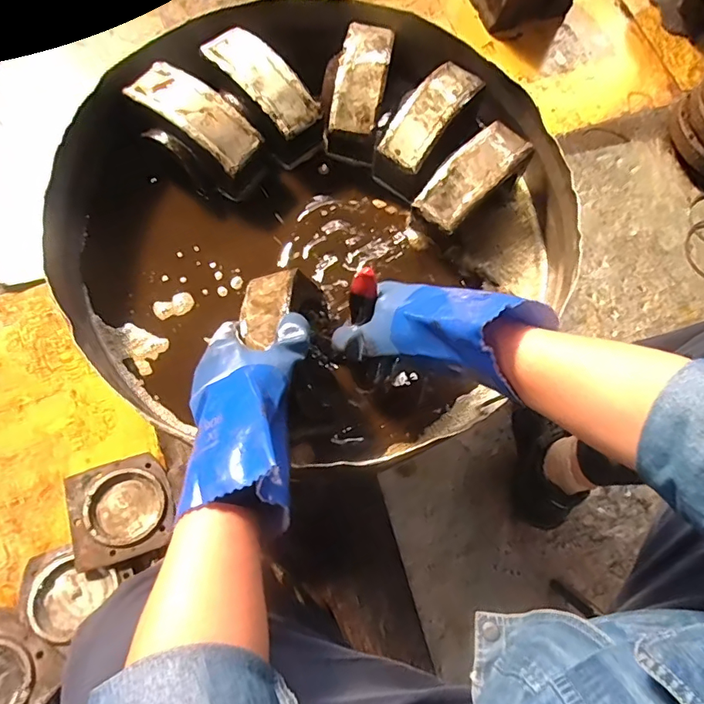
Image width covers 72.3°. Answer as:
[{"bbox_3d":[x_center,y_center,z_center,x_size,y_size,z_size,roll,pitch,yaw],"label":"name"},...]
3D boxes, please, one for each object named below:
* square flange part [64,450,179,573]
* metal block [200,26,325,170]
[{"bbox_3d":[-0.382,0.260,0.803,0.153,0.024,0.158,-12,66,-24],"label":"square flange part"},{"bbox_3d":[-0.107,-0.321,0.596,0.072,0.061,0.177,-42,98,-13],"label":"metal block"}]

